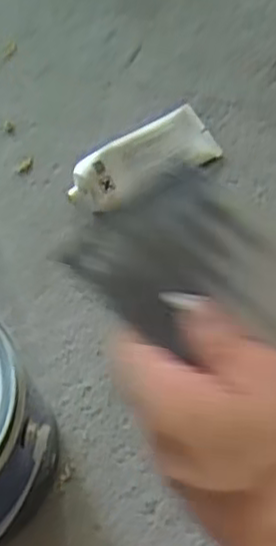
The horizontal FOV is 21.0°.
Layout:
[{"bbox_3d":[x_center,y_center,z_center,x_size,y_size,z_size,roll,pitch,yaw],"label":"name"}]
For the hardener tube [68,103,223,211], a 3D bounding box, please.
[{"bbox_3d":[0.001,-0.101,0.657,0.141,0.035,0.055,-30,69,-11],"label":"hardener tube"}]

